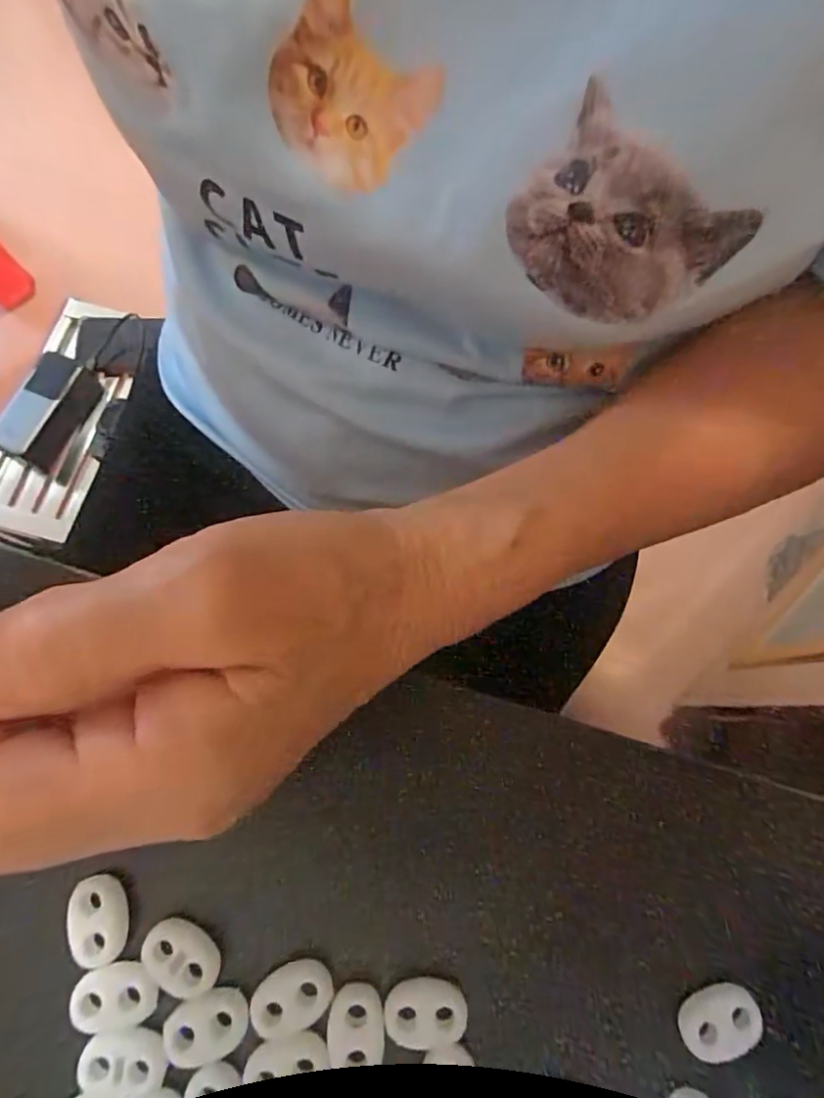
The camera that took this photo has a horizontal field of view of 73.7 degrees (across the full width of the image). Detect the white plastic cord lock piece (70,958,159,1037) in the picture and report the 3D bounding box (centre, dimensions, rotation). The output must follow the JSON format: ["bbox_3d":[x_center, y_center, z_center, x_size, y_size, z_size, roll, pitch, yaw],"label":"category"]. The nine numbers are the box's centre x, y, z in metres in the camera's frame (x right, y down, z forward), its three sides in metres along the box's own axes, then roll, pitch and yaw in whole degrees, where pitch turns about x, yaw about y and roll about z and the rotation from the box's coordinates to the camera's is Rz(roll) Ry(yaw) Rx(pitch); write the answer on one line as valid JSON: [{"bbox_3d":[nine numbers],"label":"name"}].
[{"bbox_3d":[-0.081,0.122,0.149,0.022,0.004,0.015,-15,75,-6],"label":"white plastic cord lock piece"}]

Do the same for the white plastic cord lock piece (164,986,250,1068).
[{"bbox_3d":[-0.056,0.129,0.148,0.022,0.004,0.015,-23,76,-8],"label":"white plastic cord lock piece"}]

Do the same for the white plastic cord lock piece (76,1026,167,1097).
[{"bbox_3d":[-0.077,0.136,0.143,0.022,0.004,0.016,-3,74,-3],"label":"white plastic cord lock piece"}]

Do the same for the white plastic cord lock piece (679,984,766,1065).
[{"bbox_3d":[0.084,0.128,0.149,0.021,0.007,0.012,-17,76,-7],"label":"white plastic cord lock piece"}]

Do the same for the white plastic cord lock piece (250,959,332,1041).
[{"bbox_3d":[-0.033,0.123,0.148,0.022,0.004,0.015,-16,75,-6],"label":"white plastic cord lock piece"}]

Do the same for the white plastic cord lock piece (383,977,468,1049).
[{"bbox_3d":[0.004,0.126,0.148,0.022,0.004,0.015,-2,76,-2],"label":"white plastic cord lock piece"}]

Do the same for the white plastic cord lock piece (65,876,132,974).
[{"bbox_3d":[-0.088,0.104,0.154,0.014,0.004,0.022,-9,75,-4],"label":"white plastic cord lock piece"}]

